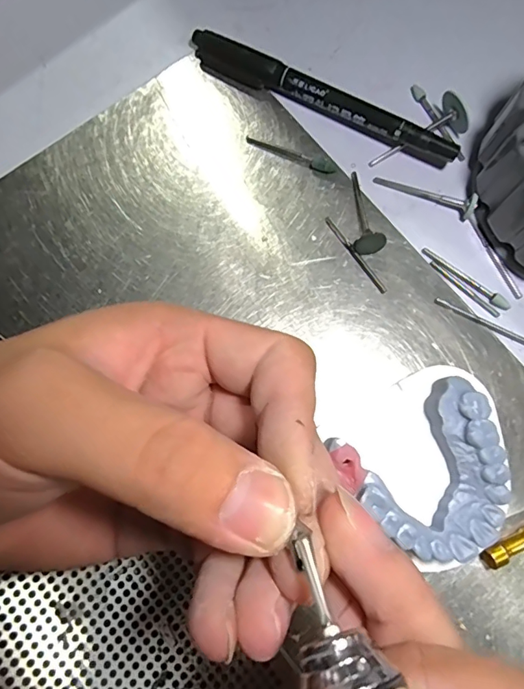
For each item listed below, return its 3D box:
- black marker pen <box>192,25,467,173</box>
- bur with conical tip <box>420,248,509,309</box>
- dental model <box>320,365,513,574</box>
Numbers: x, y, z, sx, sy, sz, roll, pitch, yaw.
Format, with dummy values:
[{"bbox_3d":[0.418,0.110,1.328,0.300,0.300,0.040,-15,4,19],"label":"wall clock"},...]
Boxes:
[{"bbox_3d":[0.026,-0.114,0.221,0.135,0.015,0.012,29,79,6],"label":"black marker pen"},{"bbox_3d":[0.091,-0.030,0.208,0.044,0.004,0.004,40,82,8],"label":"bur with conical tip"},{"bbox_3d":[0.061,0.045,0.178,0.059,0.030,0.060,-31,80,-5],"label":"dental model"}]

